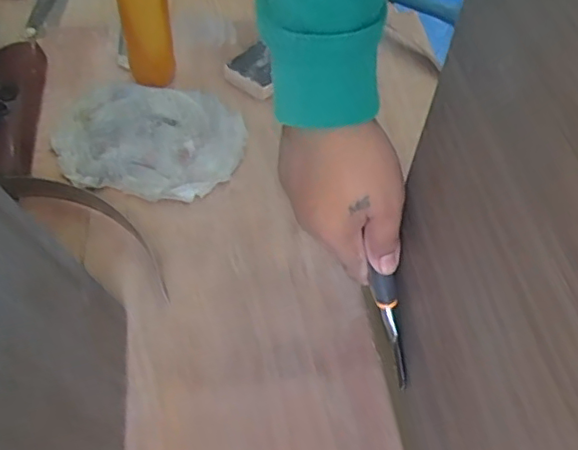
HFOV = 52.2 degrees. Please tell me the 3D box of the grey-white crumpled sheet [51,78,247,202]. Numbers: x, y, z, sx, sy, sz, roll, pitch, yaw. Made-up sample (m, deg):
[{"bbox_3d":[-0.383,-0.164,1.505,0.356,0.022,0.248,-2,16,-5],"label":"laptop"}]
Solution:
[{"bbox_3d":[-0.142,-0.091,0.587,0.184,0.022,0.139,15,54,7],"label":"grey-white crumpled sheet"}]

